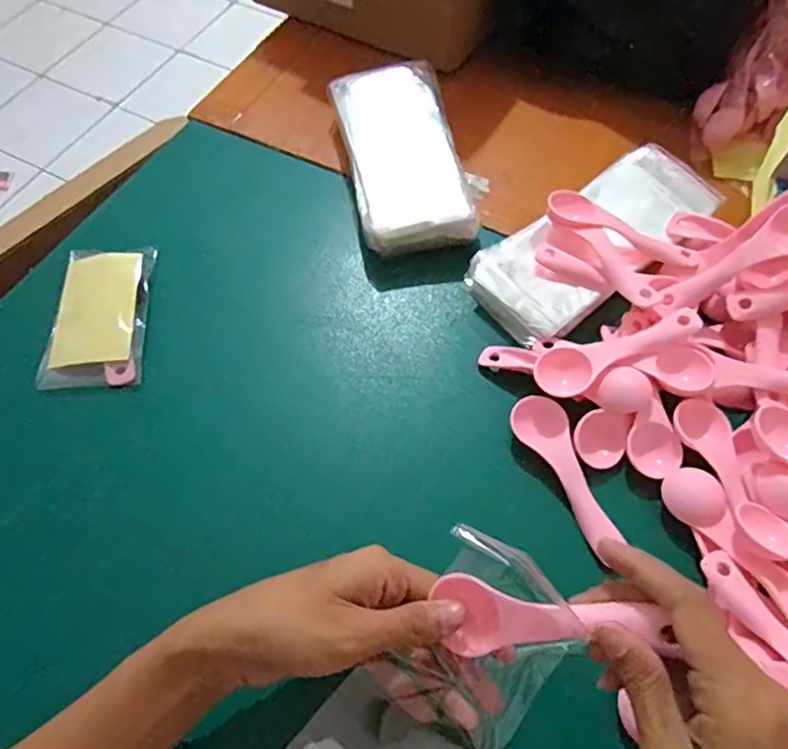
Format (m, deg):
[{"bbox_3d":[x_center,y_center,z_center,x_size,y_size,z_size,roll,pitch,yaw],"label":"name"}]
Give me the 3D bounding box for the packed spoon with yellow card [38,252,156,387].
[{"bbox_3d":[-0.218,-0.045,0.446,0.068,0.019,0.114,-2,62,0],"label":"packed spoon with yellow card"}]

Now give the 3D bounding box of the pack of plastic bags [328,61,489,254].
[{"bbox_3d":[0.014,-0.181,0.501,0.105,0.037,0.183,-11,62,-5],"label":"pack of plastic bags"}]

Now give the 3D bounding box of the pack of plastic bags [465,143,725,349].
[{"bbox_3d":[0.149,-0.103,0.452,0.195,0.027,0.085,-36,67,-16],"label":"pack of plastic bags"}]

